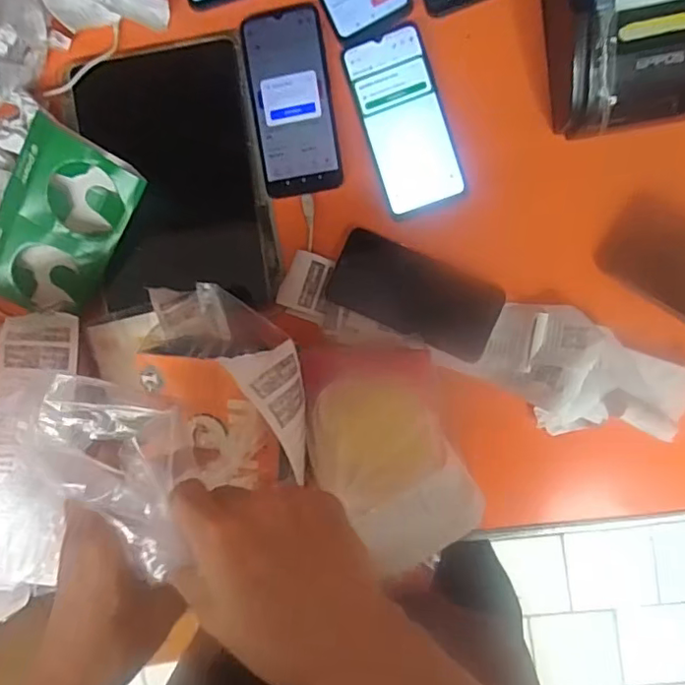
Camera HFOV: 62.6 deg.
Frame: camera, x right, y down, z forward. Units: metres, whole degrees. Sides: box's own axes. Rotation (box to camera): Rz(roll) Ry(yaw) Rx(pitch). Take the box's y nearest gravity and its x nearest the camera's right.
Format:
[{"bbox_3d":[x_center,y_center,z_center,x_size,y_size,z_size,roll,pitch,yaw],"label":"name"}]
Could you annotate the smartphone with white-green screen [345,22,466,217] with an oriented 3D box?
[{"bbox_3d":[0.058,-0.202,0.515,0.073,0.004,0.161,-17,94,7],"label":"smartphone with white-green screen"}]

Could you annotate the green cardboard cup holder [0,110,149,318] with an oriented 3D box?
[{"bbox_3d":[-0.267,-0.106,0.528,0.108,0.024,0.175,29,110,-15],"label":"green cardboard cup holder"}]

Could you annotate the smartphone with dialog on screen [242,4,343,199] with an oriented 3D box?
[{"bbox_3d":[-0.046,-0.223,0.524,0.074,0.007,0.163,-7,95,7],"label":"smartphone with dialog on screen"}]

